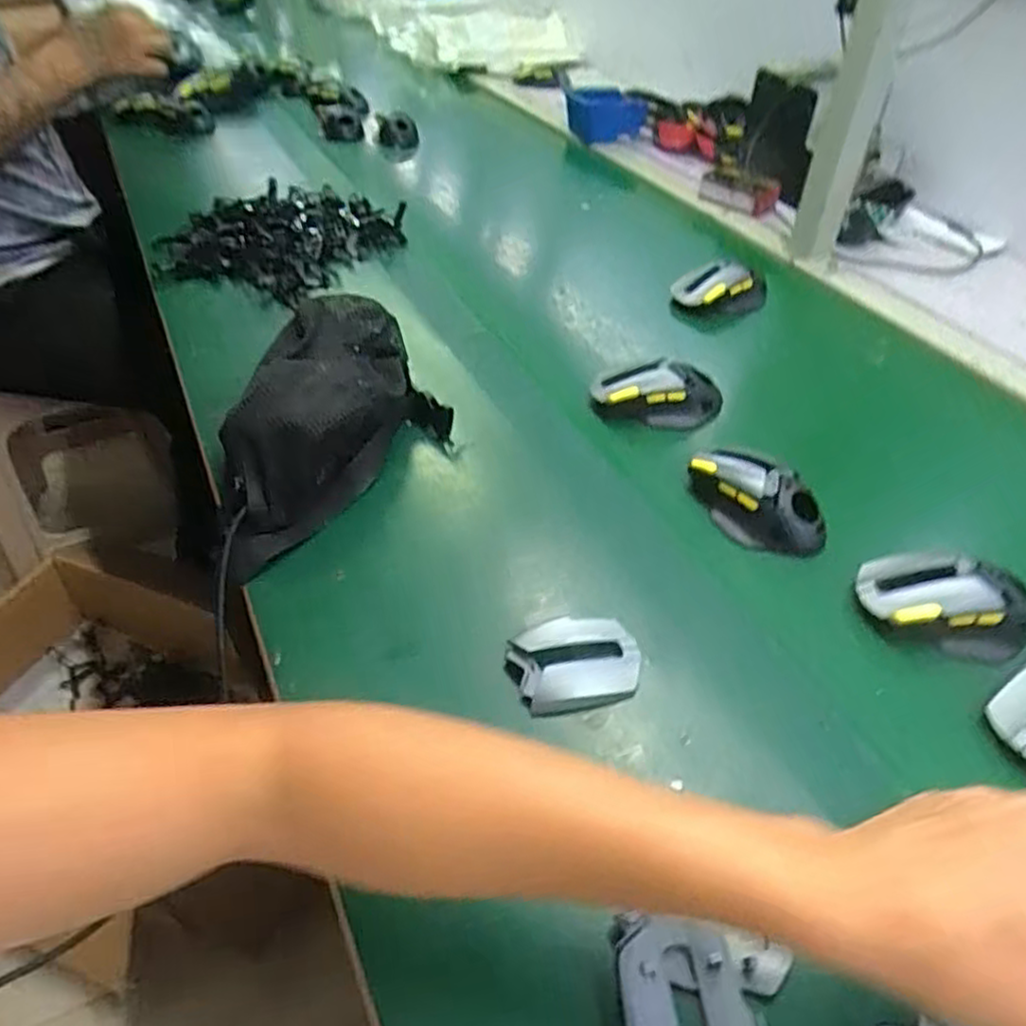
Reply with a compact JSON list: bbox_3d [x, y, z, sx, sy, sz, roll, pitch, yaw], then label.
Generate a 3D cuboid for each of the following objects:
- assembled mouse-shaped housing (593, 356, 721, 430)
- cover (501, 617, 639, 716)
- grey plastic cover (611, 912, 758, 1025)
[{"bbox_3d":[0.132,-0.107,0.664,0.116,0.046,0.058,10,44,8],"label":"assembled mouse-shaped housing"},{"bbox_3d":[0.039,0.096,0.462,0.080,0.021,0.057,-6,44,-9],"label":"cover"},{"bbox_3d":[0.082,0.230,0.329,0.061,0.020,0.079,-2,44,-4],"label":"grey plastic cover"}]

